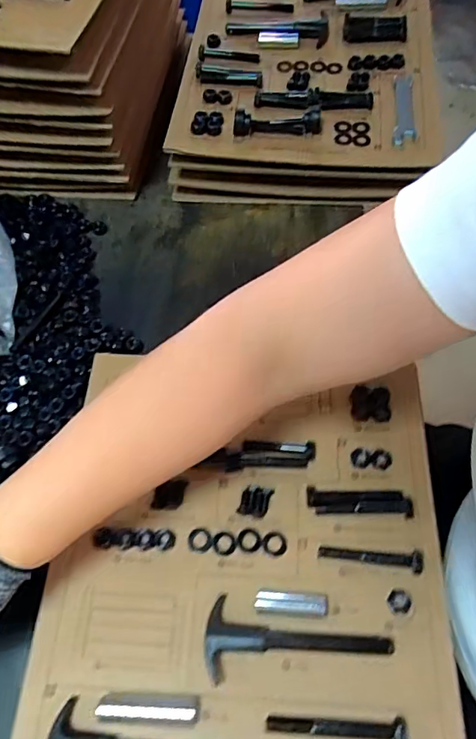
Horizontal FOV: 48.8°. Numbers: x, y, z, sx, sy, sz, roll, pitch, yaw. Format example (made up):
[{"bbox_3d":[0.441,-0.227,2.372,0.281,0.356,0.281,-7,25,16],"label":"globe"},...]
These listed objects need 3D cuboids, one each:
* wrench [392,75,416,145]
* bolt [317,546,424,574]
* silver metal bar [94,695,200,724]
[{"bbox_3d":[0.192,-0.302,0.607,0.023,0.010,0.121,4,58,9],"label":"wrench"},{"bbox_3d":[0.100,0.143,0.396,0.076,0.020,0.017,1,57,7],"label":"bolt"},{"bbox_3d":[-0.062,0.232,0.360,0.068,0.012,0.015,-2,57,5],"label":"silver metal bar"}]

